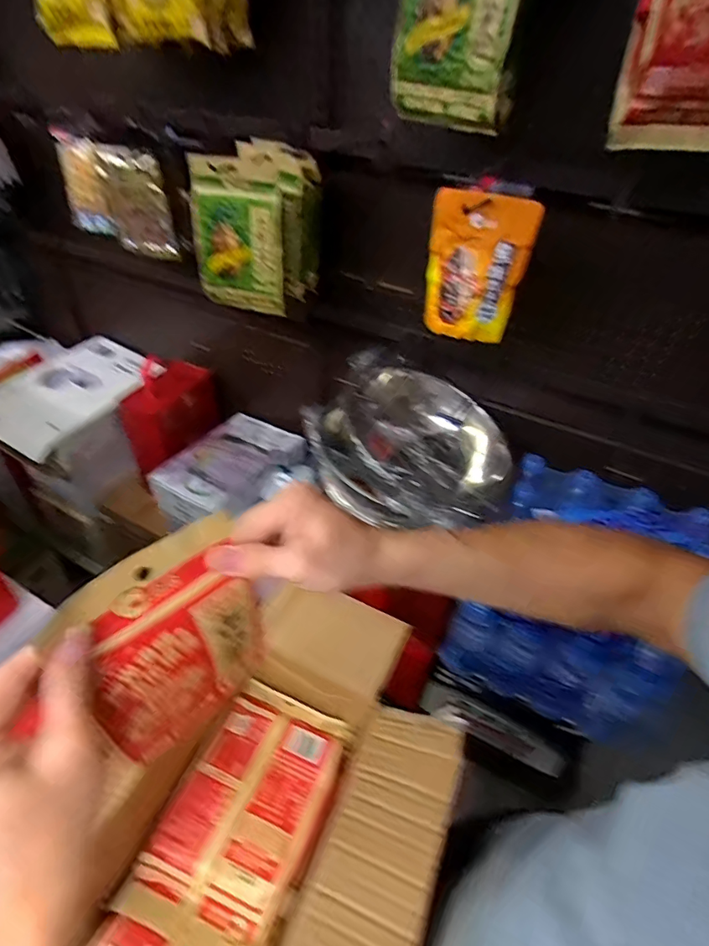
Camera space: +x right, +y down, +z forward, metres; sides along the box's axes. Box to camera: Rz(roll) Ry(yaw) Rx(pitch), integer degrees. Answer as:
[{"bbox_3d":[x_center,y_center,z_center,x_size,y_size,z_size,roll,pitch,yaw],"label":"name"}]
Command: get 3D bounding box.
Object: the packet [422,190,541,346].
[{"bbox_3d":[0.184,-0.309,0.747,0.141,0.194,0.056,9,42,7],"label":"packet"}]

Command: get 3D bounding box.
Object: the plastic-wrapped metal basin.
[{"bbox_3d":[0.121,-0.064,0.988,0.395,0.172,0.376,2,42,-2],"label":"plastic-wrapped metal basin"}]

